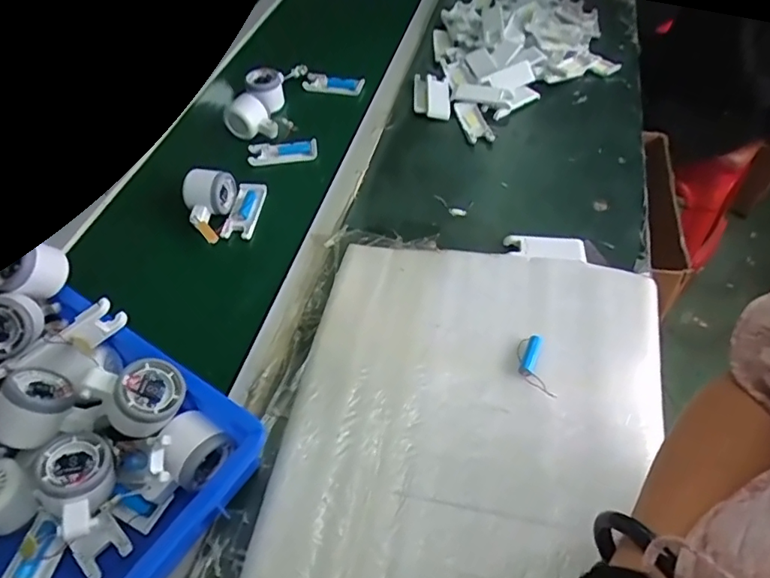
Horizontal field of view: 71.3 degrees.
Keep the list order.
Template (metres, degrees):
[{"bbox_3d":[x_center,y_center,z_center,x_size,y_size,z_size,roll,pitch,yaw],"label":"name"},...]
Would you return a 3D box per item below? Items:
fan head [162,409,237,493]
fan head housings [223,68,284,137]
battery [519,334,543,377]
[{"bbox_3d":[-0.176,0.151,0.500,0.049,0.062,0.057,28,56,22],"label":"fan head"},{"bbox_3d":[-0.208,-0.300,0.882,0.075,0.062,0.137,1,50,2],"label":"fan head housings"},{"bbox_3d":[0.161,0.068,0.586,0.015,0.013,0.056,19,53,17],"label":"battery"}]

